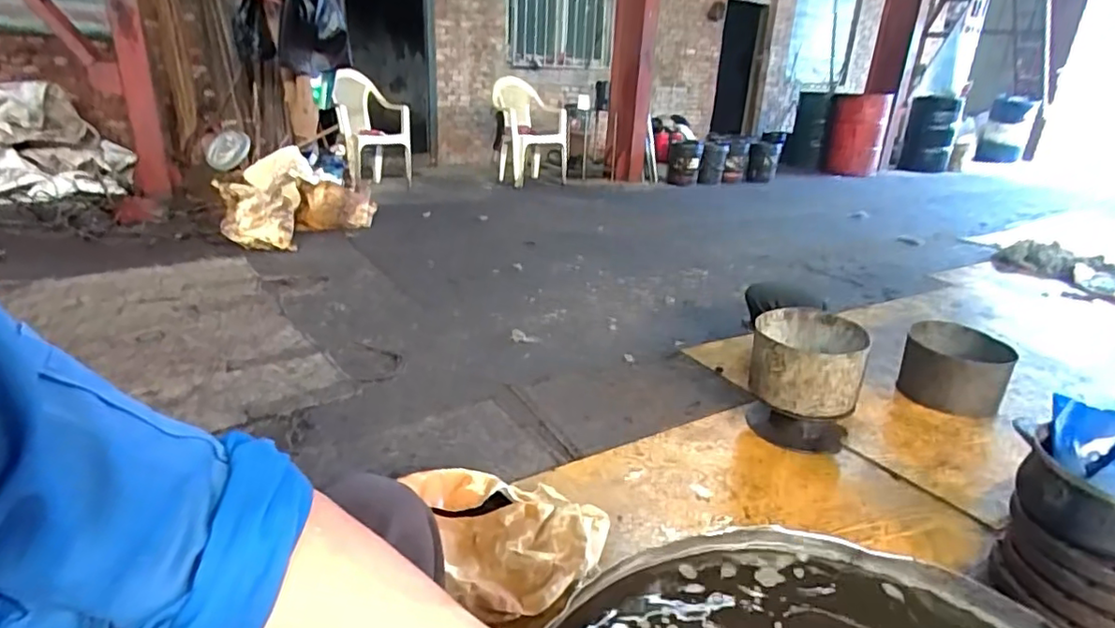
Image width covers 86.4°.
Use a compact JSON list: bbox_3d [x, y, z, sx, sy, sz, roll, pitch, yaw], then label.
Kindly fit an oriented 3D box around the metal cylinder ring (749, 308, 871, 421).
[{"bbox_3d":[0.687,0.139,1.641,0.277,0.219,0.276,13,24,23],"label":"metal cylinder ring"}]

